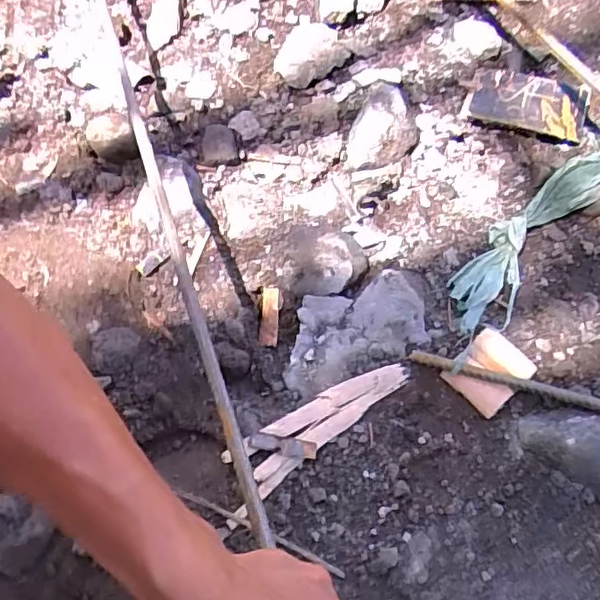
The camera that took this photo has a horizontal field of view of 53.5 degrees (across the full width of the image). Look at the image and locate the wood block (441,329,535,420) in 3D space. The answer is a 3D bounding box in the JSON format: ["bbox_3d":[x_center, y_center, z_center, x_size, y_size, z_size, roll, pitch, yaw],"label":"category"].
[{"bbox_3d":[0.165,0.061,0.518,0.067,0.009,0.054,-39,70,-20],"label":"wood block"}]

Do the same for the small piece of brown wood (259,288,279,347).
[{"bbox_3d":[-0.028,0.016,0.552,0.017,0.005,0.054,2,79,4],"label":"small piece of brown wood"}]

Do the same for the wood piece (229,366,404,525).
[{"bbox_3d":[0.009,0.106,0.496,0.188,0.021,0.042,-36,69,-19],"label":"wood piece"}]

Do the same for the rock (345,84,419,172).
[{"bbox_3d":[0.085,-0.174,0.612,0.064,0.027,0.096,24,63,10],"label":"rock"}]

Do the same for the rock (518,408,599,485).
[{"bbox_3d":[0.222,0.114,0.479,0.079,0.024,0.058,15,62,6],"label":"rock"}]

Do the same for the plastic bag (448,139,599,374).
[{"bbox_3d":[0.214,-0.058,0.561,0.060,0.021,0.280,37,66,16],"label":"plastic bag"}]

